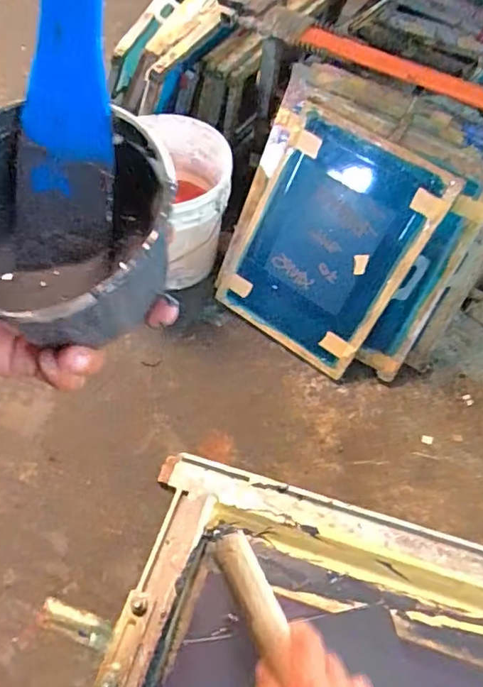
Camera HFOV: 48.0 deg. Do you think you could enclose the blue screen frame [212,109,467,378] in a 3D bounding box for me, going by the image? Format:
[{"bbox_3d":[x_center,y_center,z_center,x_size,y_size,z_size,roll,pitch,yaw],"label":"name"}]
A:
[{"bbox_3d":[0.195,-0.255,1.382,0.460,0.563,0.058,38,29,20],"label":"blue screen frame"}]

